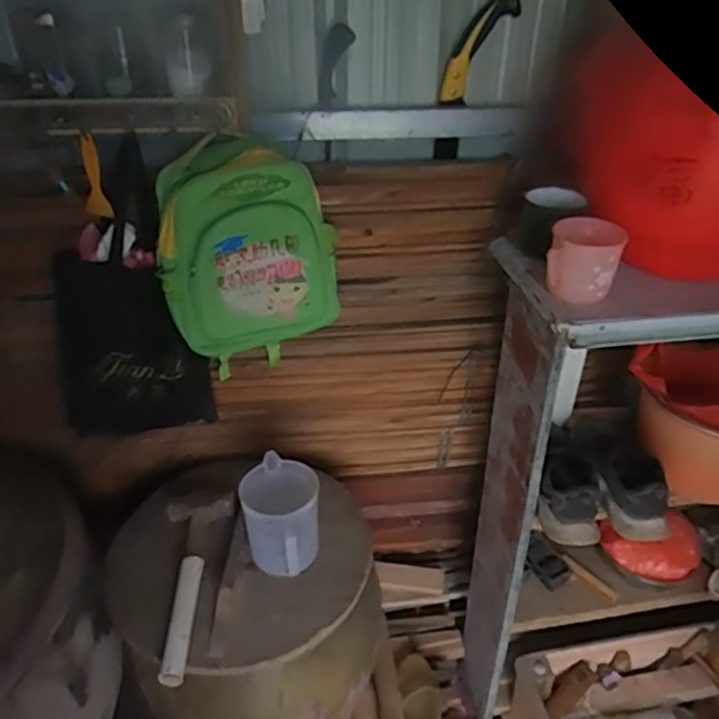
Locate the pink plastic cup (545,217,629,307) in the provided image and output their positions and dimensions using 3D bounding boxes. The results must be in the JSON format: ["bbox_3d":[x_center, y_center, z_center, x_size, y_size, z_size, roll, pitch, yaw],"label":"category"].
[{"bbox_3d":[0.302,-0.130,0.886,0.089,0.092,0.086,1,34,0],"label":"pink plastic cup"}]

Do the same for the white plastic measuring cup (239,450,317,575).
[{"bbox_3d":[-0.127,0.264,1.071,0.118,0.144,0.166,-5,34,-9],"label":"white plastic measuring cup"}]

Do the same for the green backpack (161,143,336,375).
[{"bbox_3d":[-0.167,-0.151,1.021,0.255,0.349,0.069,-6,34,-10],"label":"green backpack"}]

